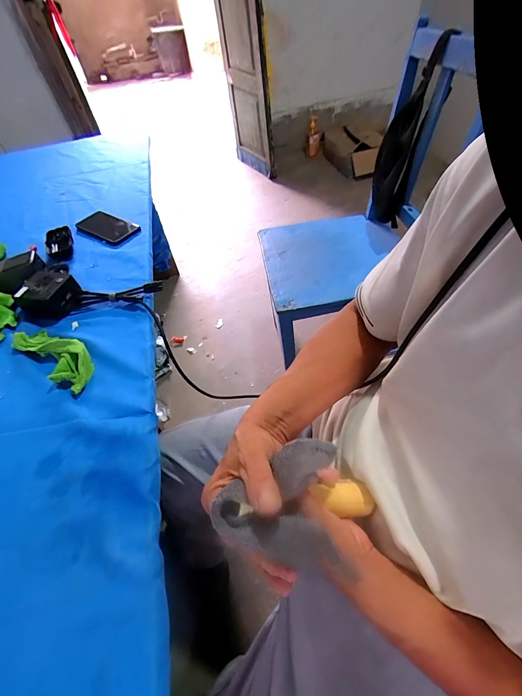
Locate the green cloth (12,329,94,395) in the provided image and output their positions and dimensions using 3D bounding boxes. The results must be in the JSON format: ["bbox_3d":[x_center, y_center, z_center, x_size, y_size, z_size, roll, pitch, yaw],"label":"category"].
[{"bbox_3d":[-0.318,0.008,0.482,0.163,0.032,0.061,24,59,25],"label":"green cloth"}]

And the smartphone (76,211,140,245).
[{"bbox_3d":[-0.365,-0.290,0.743,0.161,0.014,0.081,24,59,25],"label":"smartphone"}]

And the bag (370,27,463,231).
[{"bbox_3d":[0.340,-0.501,0.771,0.101,0.328,0.145,15,55,19],"label":"bag"}]

